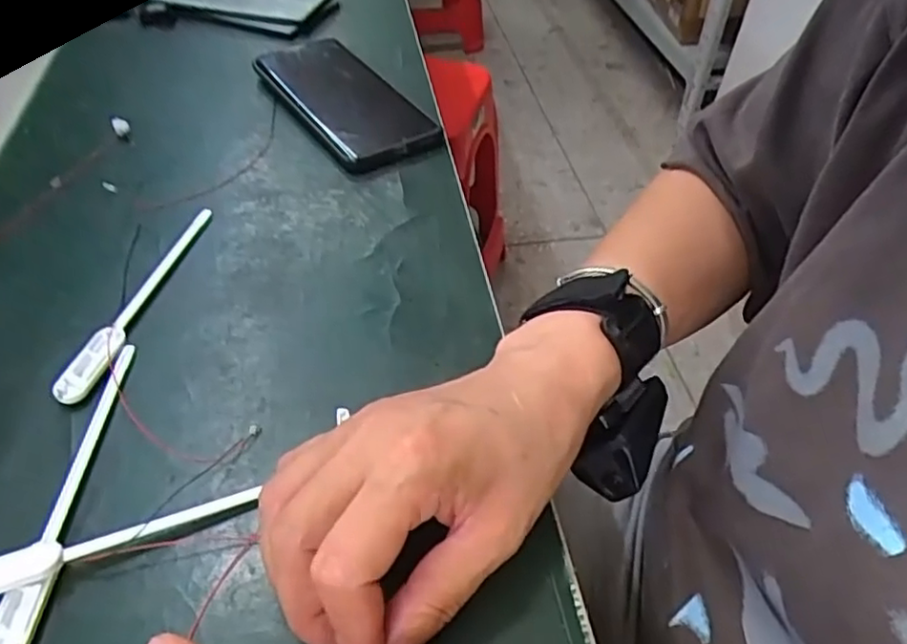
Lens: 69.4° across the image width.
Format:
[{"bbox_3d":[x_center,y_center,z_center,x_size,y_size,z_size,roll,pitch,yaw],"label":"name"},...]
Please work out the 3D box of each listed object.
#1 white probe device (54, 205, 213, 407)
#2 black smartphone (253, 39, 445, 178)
[{"bbox_3d":[-0.164,-0.016,0.344,0.018,0.006,0.141,8,47,6],"label":"white probe device"},{"bbox_3d":[-0.085,-0.167,0.492,0.080,0.015,0.178,-25,52,-23],"label":"black smartphone"}]

